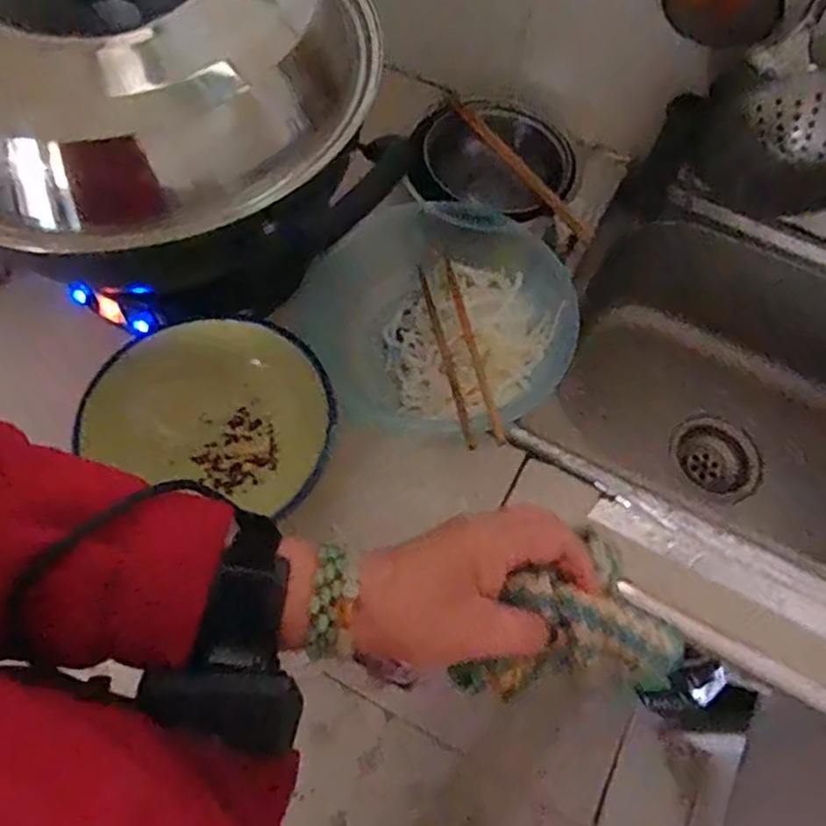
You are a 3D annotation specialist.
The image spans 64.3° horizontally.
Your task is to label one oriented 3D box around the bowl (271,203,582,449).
[{"bbox_3d":[0.024,-0.092,0.604,0.246,0.071,0.234,1,62,-2],"label":"bowl"}]

